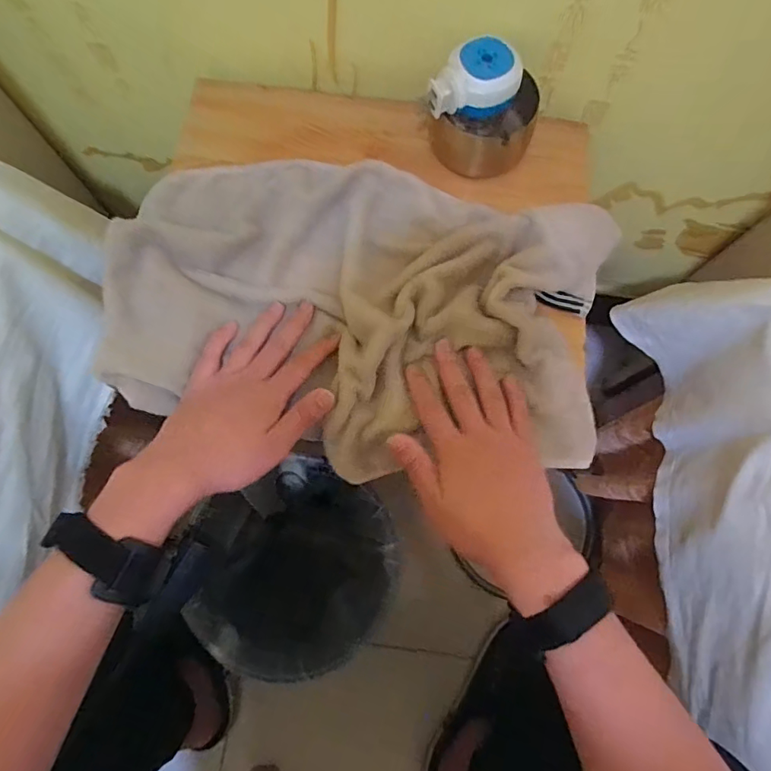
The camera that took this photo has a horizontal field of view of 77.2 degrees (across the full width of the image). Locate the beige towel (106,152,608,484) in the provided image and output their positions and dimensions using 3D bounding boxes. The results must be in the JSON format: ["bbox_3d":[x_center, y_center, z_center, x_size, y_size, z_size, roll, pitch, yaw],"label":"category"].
[{"bbox_3d":[-0.025,-0.074,0.408,0.403,0.035,0.262,13,75,3],"label":"beige towel"}]

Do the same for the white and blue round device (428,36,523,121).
[{"bbox_3d":[0.076,-0.250,0.402,0.053,0.034,0.068,41,78,10],"label":"white and blue round device"}]

